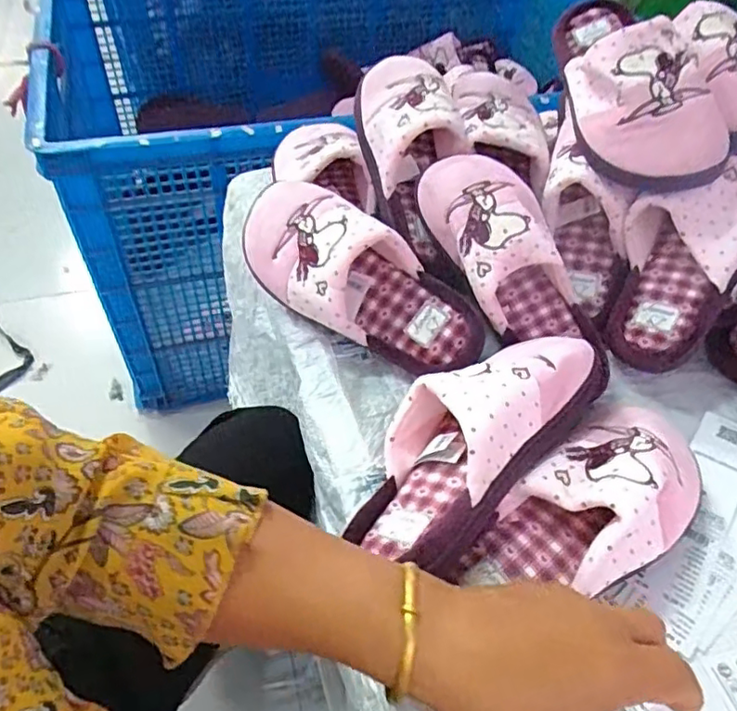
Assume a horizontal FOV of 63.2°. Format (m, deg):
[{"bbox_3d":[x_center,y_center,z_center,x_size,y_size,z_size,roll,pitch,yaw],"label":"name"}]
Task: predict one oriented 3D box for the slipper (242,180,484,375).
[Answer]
[{"bbox_3d":[-0.012,-0.069,0.514,0.240,0.094,0.092,35,54,5],"label":"slipper"}]

